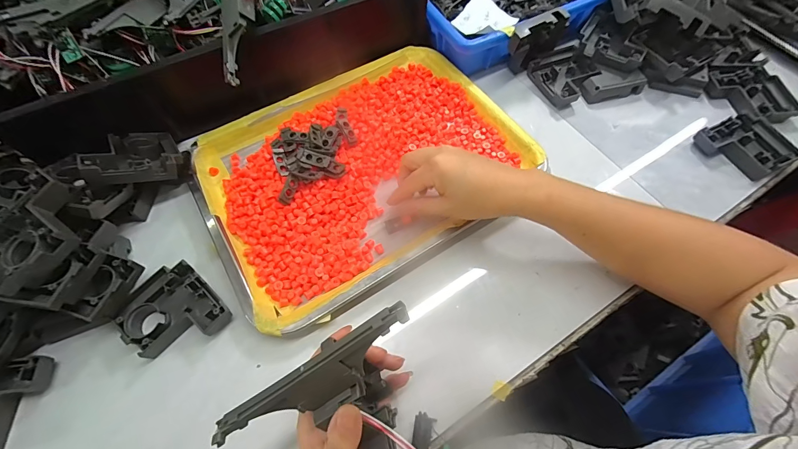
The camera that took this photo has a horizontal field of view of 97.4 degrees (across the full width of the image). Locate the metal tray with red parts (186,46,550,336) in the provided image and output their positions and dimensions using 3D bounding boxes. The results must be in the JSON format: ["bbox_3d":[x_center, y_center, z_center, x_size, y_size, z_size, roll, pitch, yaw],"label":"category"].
[{"bbox_3d":[-0.039,-0.069,0.395,0.343,0.034,0.262,-31,67,-13],"label":"metal tray with red parts"}]

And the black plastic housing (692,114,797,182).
[{"bbox_3d":[0.400,-0.089,0.405,0.082,0.021,0.076,-25,66,-12],"label":"black plastic housing"}]

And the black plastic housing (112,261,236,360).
[{"bbox_3d":[-0.209,0.082,0.325,0.083,0.025,0.074,41,71,18],"label":"black plastic housing"}]

